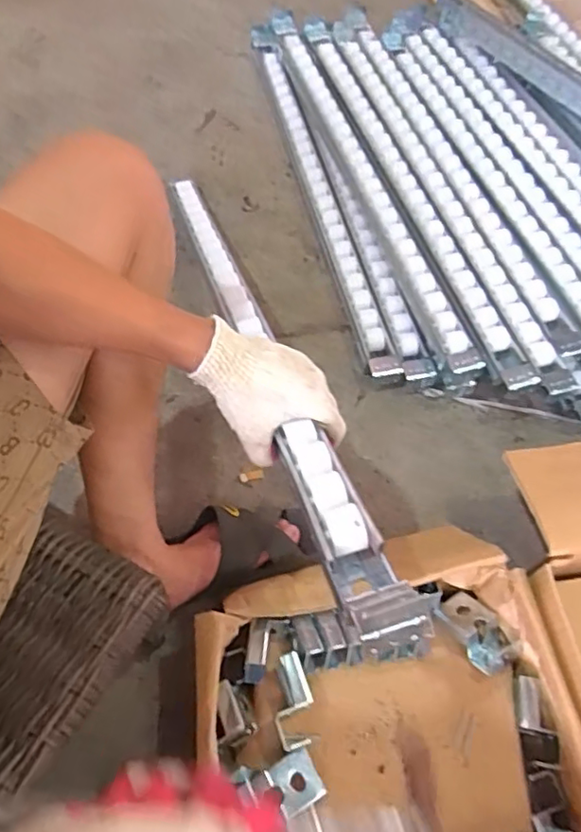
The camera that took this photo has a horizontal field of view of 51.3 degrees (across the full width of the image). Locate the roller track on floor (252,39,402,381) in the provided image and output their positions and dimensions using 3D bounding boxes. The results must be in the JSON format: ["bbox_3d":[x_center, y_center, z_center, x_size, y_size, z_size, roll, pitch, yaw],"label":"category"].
[{"bbox_3d":[0.037,-0.434,1.062,0.064,0.056,0.904,-10,61,-10],"label":"roller track on floor"}]

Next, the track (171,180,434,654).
[{"bbox_3d":[-0.044,-0.106,0.674,0.053,0.060,0.798,-13,42,-10],"label":"track"}]

